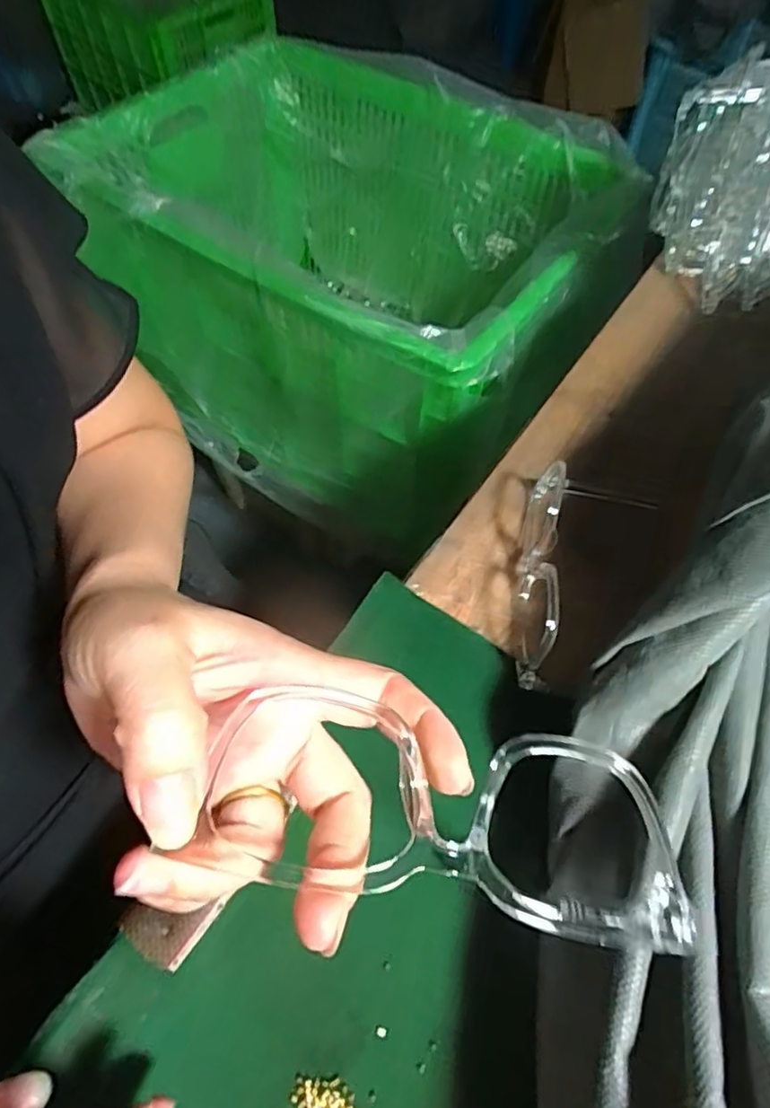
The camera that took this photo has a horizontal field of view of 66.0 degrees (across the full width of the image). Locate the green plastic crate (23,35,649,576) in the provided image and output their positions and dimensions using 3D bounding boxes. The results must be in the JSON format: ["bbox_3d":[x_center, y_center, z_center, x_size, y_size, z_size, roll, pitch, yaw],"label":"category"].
[{"bbox_3d":[-0.029,-0.387,0.841,0.646,0.328,0.458,35,65,16],"label":"green plastic crate"}]

